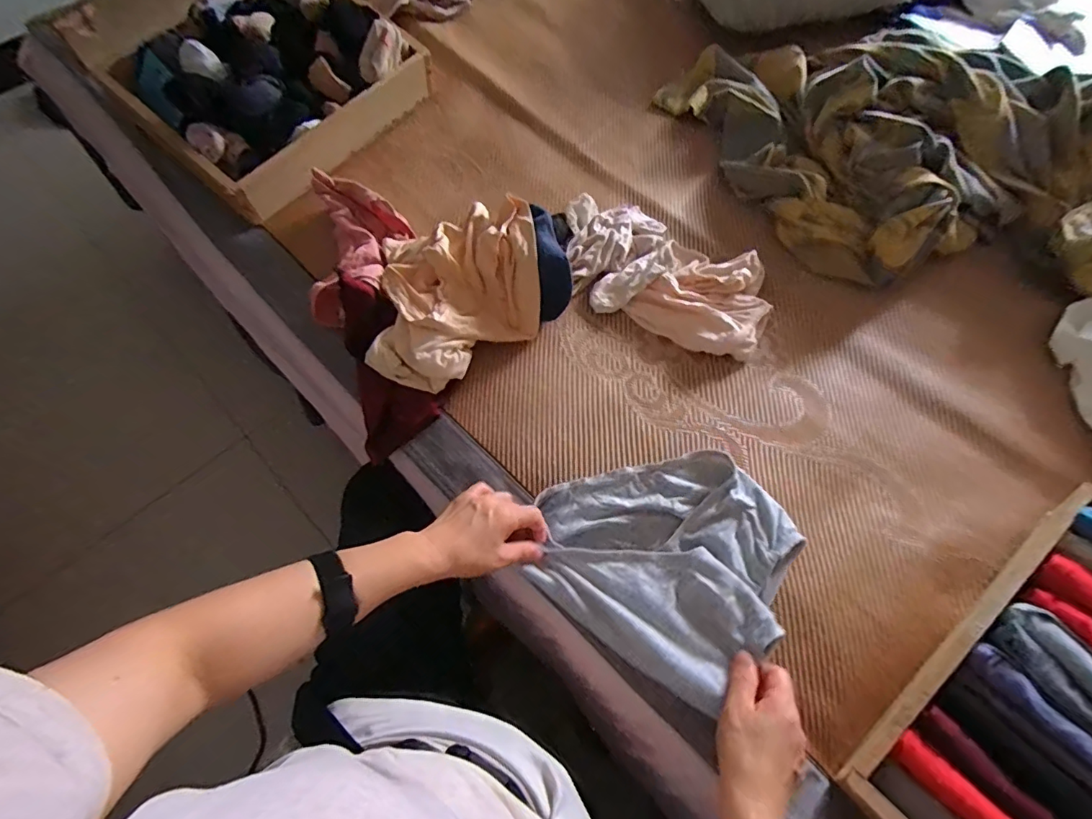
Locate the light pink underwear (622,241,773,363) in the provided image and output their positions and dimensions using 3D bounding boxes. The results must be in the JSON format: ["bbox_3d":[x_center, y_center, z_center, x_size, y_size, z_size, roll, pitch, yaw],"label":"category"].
[{"bbox_3d":[0.212,-0.147,0.657,0.160,0.035,0.156,35,70,14],"label":"light pink underwear"}]

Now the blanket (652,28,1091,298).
[{"bbox_3d":[0.526,-0.383,0.721,0.696,0.102,0.440,9,66,3],"label":"blanket"}]

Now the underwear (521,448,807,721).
[{"bbox_3d":[0.121,0.143,0.530,0.244,0.031,0.224,32,70,14],"label":"underwear"}]

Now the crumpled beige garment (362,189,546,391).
[{"bbox_3d":[-0.110,-0.149,0.634,0.201,0.079,0.244,-1,66,-1],"label":"crumpled beige garment"}]

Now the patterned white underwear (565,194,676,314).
[{"bbox_3d":[0.100,-0.215,0.680,0.145,0.054,0.162,-3,66,-2],"label":"patterned white underwear"}]

